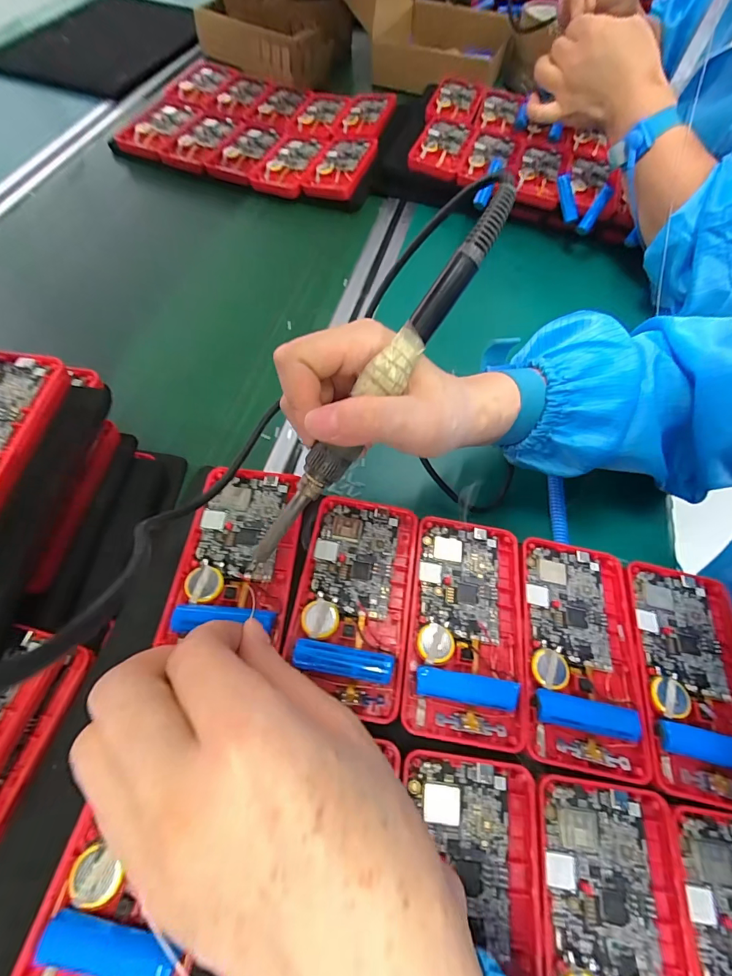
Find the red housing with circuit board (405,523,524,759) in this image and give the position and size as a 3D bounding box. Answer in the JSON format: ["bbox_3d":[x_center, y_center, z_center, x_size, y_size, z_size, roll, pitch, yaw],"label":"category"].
[{"bbox_3d":[0.057,0.073,0.232,0.061,0.014,0.118,9,63,2],"label":"red housing with circuit board"}]

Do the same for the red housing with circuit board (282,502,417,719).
[{"bbox_3d":[-0.006,0.058,0.234,0.061,0.019,0.116,9,63,2],"label":"red housing with circuit board"}]

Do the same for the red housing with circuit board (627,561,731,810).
[{"bbox_3d":[0.181,0.101,0.229,0.062,0.016,0.120,12,63,3],"label":"red housing with circuit board"}]

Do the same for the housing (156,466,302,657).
[{"bbox_3d":[-0.072,0.033,0.241,0.062,0.016,0.103,1,60,2],"label":"housing"}]

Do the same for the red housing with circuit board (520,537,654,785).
[{"bbox_3d":[0.119,0.086,0.231,0.062,0.016,0.118,10,63,2],"label":"red housing with circuit board"}]

